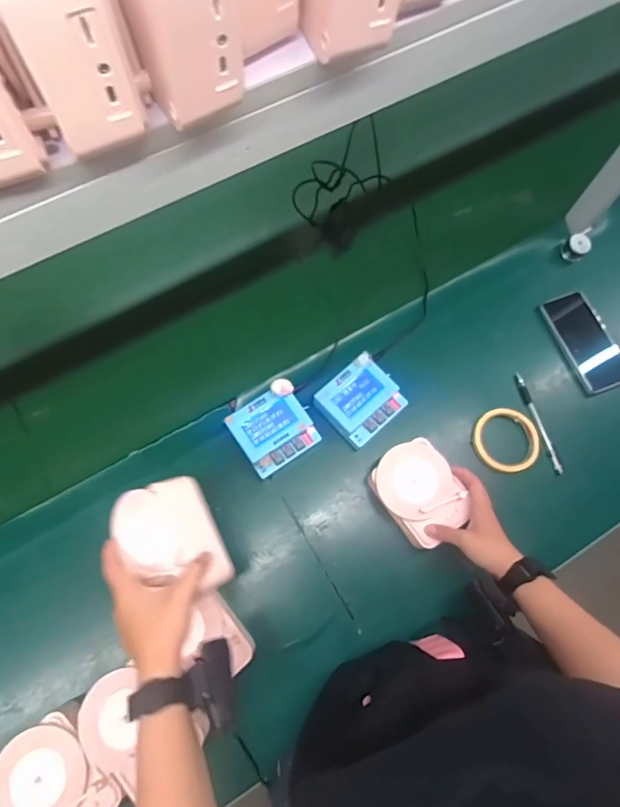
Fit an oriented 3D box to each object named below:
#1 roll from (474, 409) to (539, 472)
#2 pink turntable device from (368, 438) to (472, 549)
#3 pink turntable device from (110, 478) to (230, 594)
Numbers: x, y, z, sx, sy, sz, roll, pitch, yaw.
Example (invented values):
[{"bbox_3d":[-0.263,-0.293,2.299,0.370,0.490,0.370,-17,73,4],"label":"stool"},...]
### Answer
[{"bbox_3d":[0.292,0.054,0.675,0.096,0.015,0.095,0,72,-1],"label":"roll"},{"bbox_3d":[0.148,0.118,0.616,0.104,0.028,0.127,-33,73,-10],"label":"pink turntable device"},{"bbox_3d":[-0.154,0.146,0.486,0.105,0.035,0.127,-25,71,-8],"label":"pink turntable device"}]

